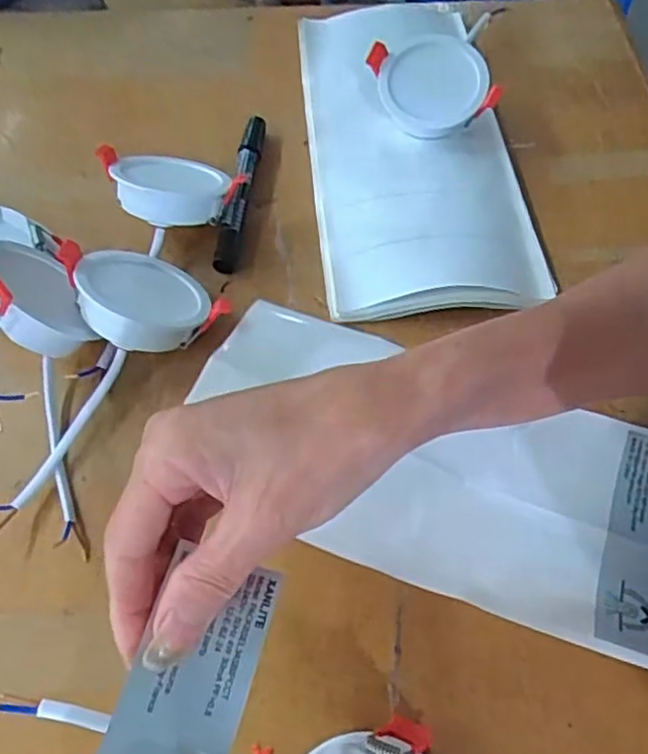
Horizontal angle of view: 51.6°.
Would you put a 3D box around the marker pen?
[{"bbox_3d":[-0.055,-0.123,0.440,0.015,0.015,0.134,6,57,4],"label":"marker pen"}]

